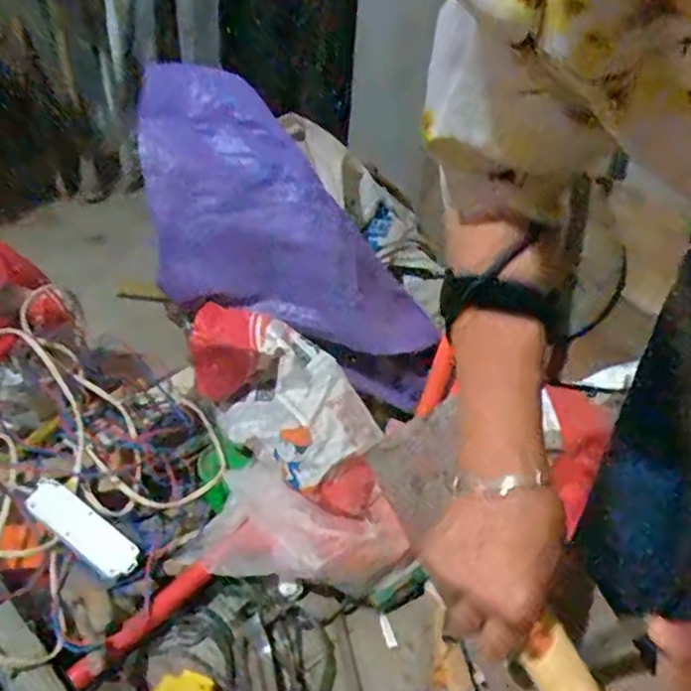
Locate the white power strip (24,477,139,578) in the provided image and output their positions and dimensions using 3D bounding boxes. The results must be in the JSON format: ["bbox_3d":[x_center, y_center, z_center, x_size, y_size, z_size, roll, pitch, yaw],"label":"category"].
[{"bbox_3d":[-0.362,0.250,0.926,0.173,0.025,0.059,40,39,1],"label":"white power strip"}]

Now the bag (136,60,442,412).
[{"bbox_3d":[-0.099,-0.188,1.112,0.610,0.177,0.307,47,34,-11],"label":"bag"}]

